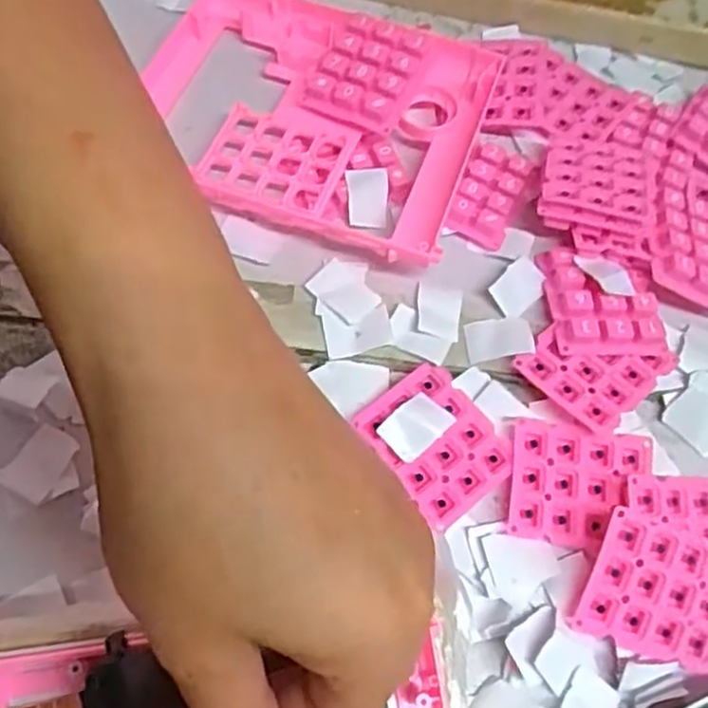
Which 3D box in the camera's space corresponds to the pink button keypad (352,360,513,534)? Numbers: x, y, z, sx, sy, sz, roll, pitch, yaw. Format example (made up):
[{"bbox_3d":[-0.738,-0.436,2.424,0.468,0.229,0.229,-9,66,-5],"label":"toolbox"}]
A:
[{"bbox_3d":[0.035,0.037,0.303,0.046,0.004,0.060,-35,75,-18],"label":"pink button keypad"}]

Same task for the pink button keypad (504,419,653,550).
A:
[{"bbox_3d":[0.095,0.055,0.297,0.057,0.007,0.049,9,73,2],"label":"pink button keypad"}]

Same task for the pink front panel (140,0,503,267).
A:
[{"bbox_3d":[-0.024,-0.117,0.346,0.162,0.026,0.132,18,67,2],"label":"pink front panel"}]

